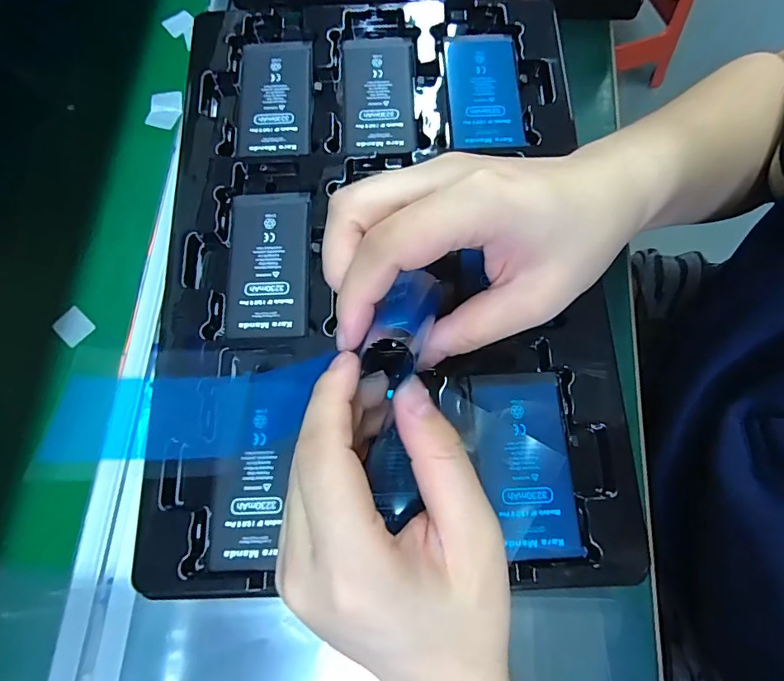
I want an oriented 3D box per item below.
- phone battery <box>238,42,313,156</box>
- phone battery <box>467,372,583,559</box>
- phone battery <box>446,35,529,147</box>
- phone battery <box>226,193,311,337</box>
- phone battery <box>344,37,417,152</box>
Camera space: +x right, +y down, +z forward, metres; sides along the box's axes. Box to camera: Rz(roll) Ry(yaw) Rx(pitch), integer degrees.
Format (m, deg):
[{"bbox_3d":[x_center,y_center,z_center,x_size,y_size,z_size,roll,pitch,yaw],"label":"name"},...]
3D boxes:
[{"bbox_3d":[-0.070,-0.147,0.280,0.043,0.005,0.082,-2,73,2],"label":"phone battery"},{"bbox_3d":[0.061,0.057,0.221,0.045,0.007,0.084,-3,73,2],"label":"phone battery"},{"bbox_3d":[0.055,-0.151,0.278,0.043,0.004,0.079,-2,73,2],"label":"phone battery"},{"bbox_3d":[-0.067,-0.043,0.251,0.043,0.006,0.083,-2,73,2],"label":"phone battery"},{"bbox_3d":[-0.008,-0.150,0.281,0.042,0.006,0.085,-3,73,2],"label":"phone battery"}]

